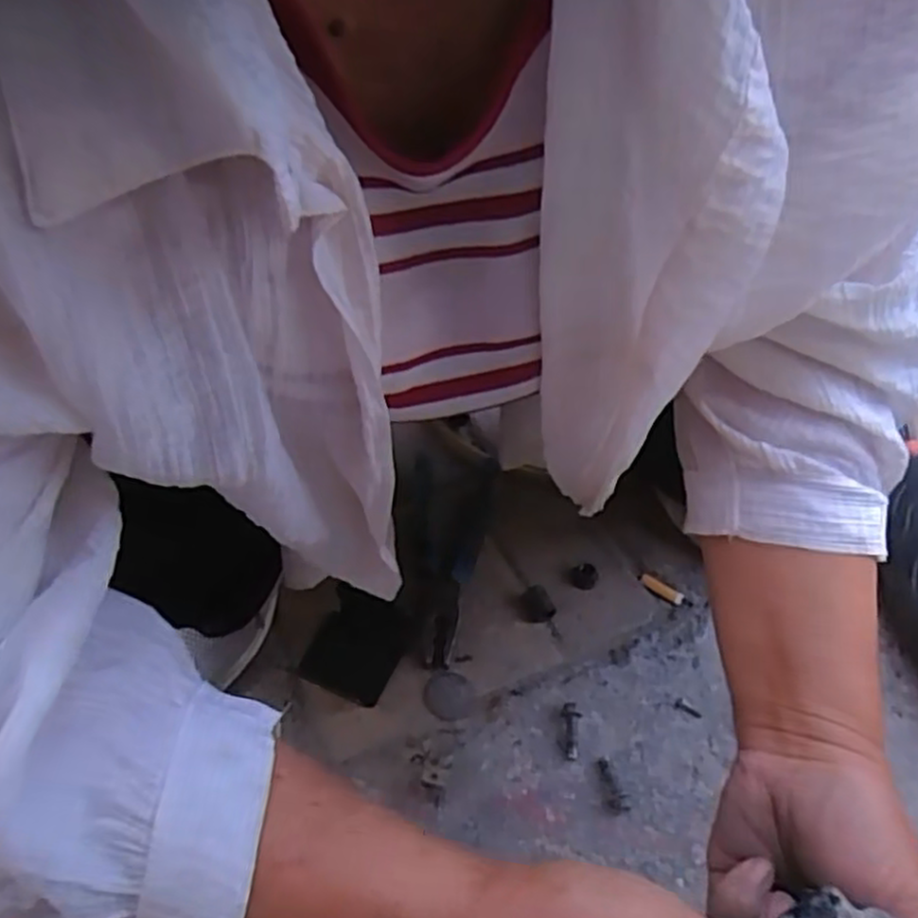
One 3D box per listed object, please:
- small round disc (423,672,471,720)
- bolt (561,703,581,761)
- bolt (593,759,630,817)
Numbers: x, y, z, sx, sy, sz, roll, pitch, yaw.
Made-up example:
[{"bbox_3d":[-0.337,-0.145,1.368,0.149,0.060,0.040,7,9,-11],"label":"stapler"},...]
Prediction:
[{"bbox_3d":[-0.009,0.183,0.572,0.035,0.004,0.035,2,48,-2],"label":"small round disc"},{"bbox_3d":[0.081,0.199,0.541,0.014,0.010,0.039,9,48,4],"label":"bolt"},{"bbox_3d":[0.106,0.228,0.516,0.018,0.006,0.038,-1,48,-5],"label":"bolt"}]

